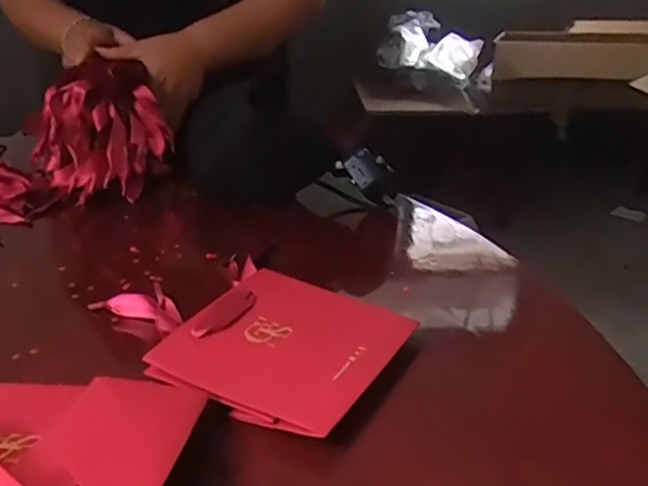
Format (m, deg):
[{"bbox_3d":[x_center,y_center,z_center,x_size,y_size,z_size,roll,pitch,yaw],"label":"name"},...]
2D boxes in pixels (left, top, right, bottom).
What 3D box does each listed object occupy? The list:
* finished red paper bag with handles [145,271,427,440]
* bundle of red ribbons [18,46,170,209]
[{"bbox_3d":[-0.027,0.065,0.421,0.139,0.012,0.138,13,29,28],"label":"finished red paper bag with handles"},{"bbox_3d":[-0.266,-0.140,0.754,0.123,0.134,0.129,21,33,40],"label":"bundle of red ribbons"}]

